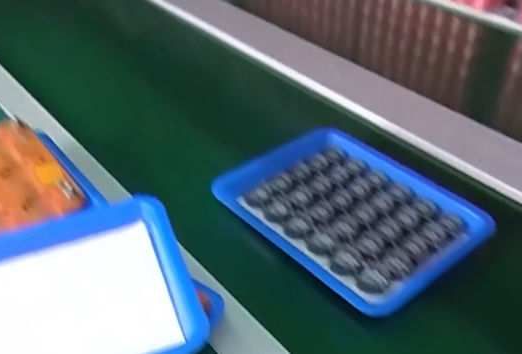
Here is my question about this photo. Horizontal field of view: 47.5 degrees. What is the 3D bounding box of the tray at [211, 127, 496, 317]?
[{"bbox_3d":[0.091,0.030,0.565,0.183,0.031,0.212,-27,44,-31],"label":"tray"}]

